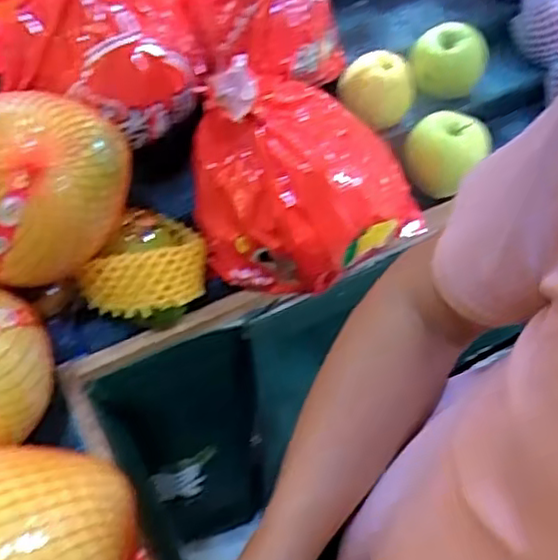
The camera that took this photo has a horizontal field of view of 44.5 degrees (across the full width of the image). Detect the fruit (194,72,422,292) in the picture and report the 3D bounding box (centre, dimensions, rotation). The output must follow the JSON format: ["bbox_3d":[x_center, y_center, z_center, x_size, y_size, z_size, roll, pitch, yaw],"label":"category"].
[{"bbox_3d":[0.031,-0.079,0.637,0.222,0.163,0.126,2,57,-1],"label":"fruit"}]

